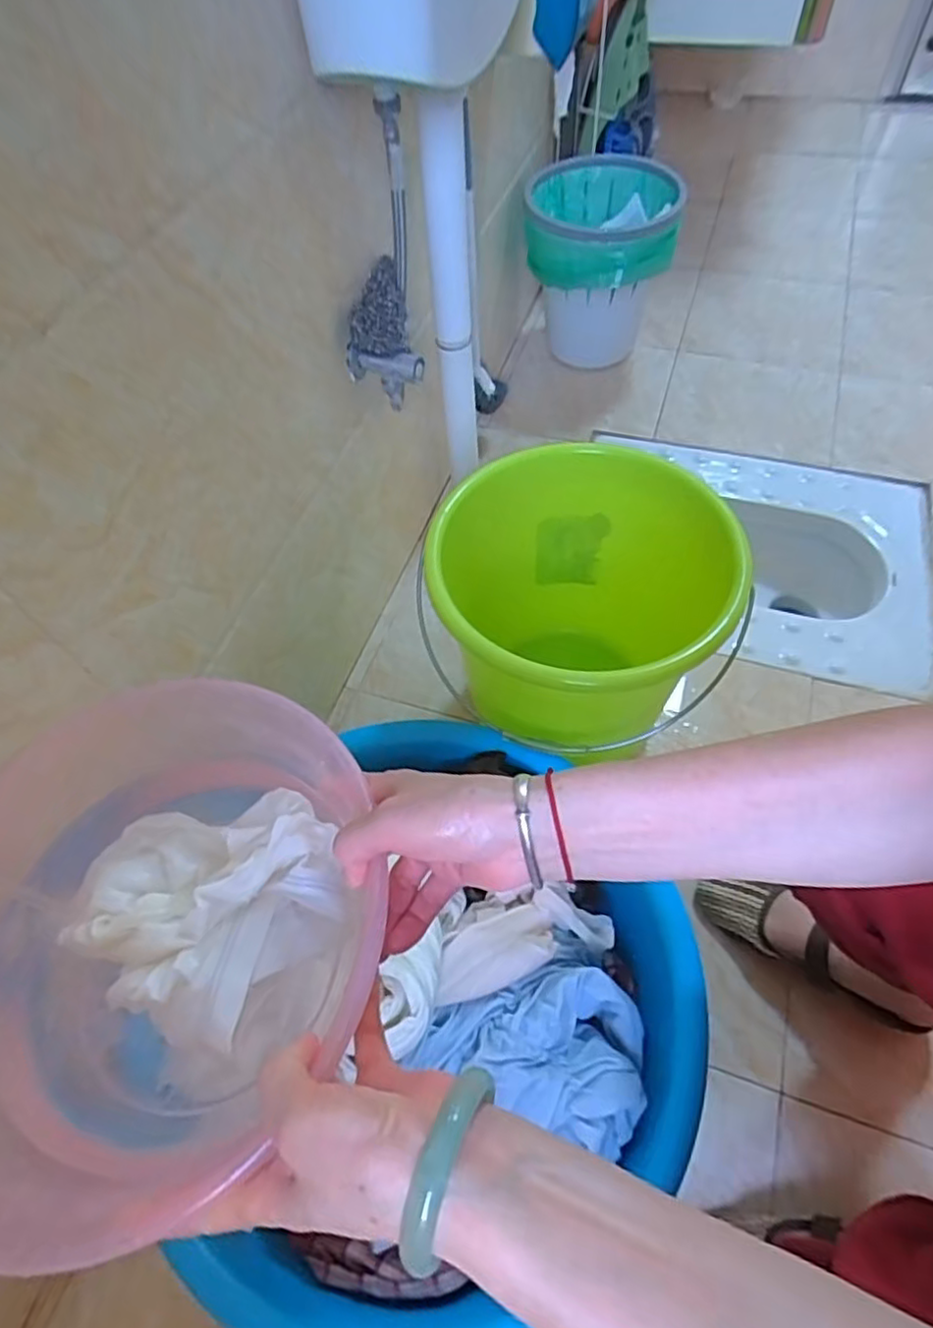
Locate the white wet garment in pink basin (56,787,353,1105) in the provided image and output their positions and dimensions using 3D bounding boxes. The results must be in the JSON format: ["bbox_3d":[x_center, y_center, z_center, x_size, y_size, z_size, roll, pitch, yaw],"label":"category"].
[{"bbox_3d":[-0.155,0.156,0.419,0.154,0.043,0.172,-40,63,-21],"label":"white wet garment in pink basin"}]

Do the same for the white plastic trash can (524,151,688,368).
[{"bbox_3d":[0.222,-0.654,1.149,0.239,0.295,0.248,16,58,13],"label":"white plastic trash can"}]

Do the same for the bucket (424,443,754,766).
[{"bbox_3d":[0.133,-0.036,0.770,0.321,0.299,0.319,-4,56,1],"label":"bucket"}]

